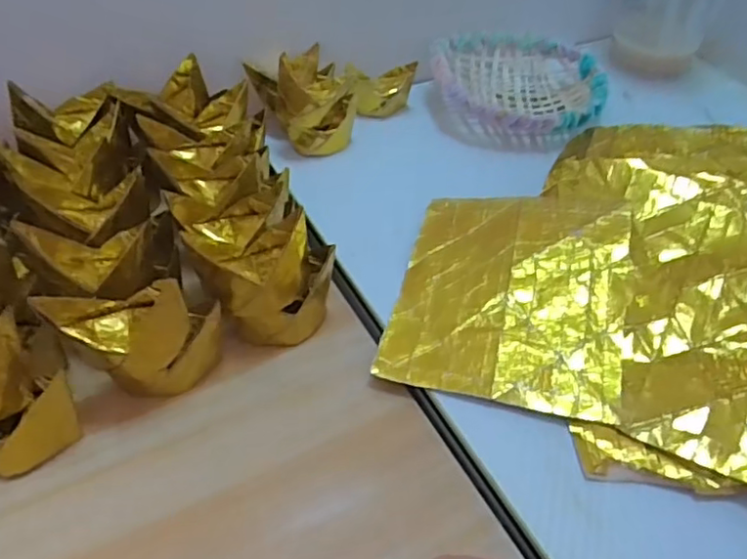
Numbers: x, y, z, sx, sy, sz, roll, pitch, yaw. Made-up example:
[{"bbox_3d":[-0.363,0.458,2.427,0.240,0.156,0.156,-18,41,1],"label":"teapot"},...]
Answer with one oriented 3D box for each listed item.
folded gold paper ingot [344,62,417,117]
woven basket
[{"bbox_3d":[0.006,-0.139,0.465,0.048,0.031,0.026,-7,47,-9],"label":"folded gold paper ingot"},{"bbox_3d":[0.106,-0.142,0.471,0.119,0.036,0.116,4,46,1],"label":"woven basket"}]

